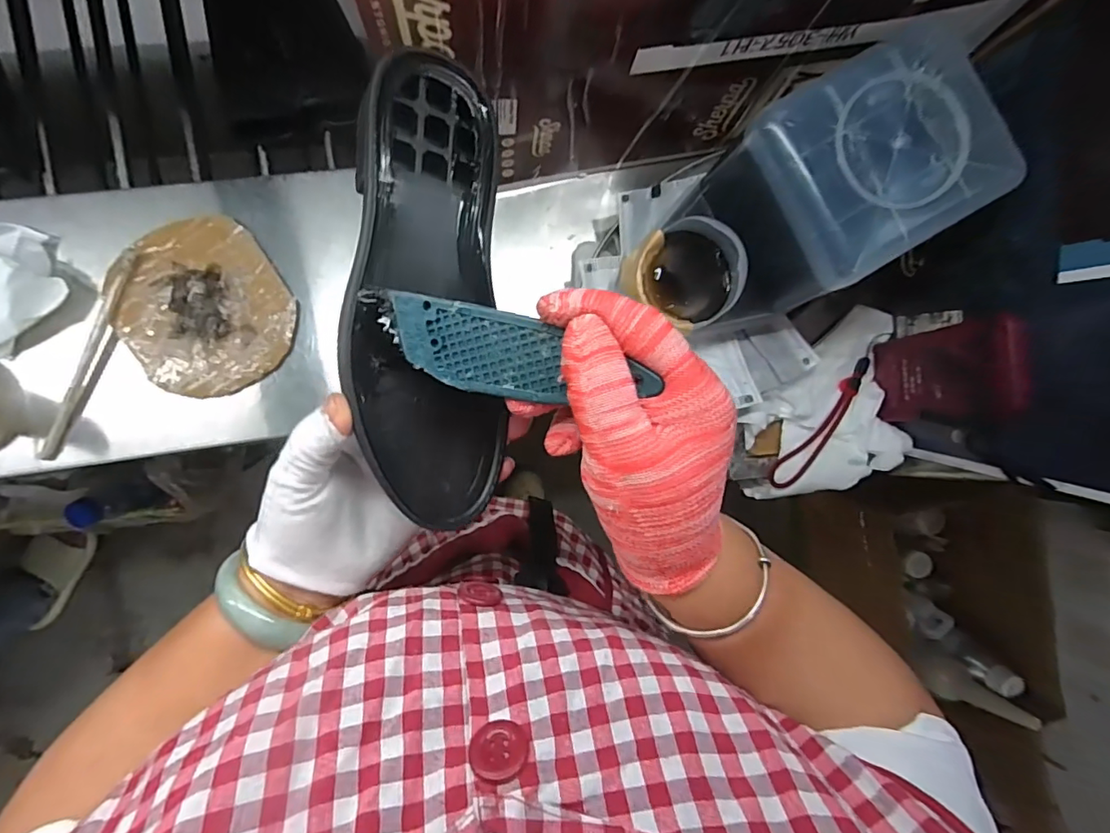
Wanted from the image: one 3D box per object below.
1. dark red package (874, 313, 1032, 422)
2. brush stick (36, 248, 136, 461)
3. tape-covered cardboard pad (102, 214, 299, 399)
[{"bbox_3d":[0.331,-0.037,0.452,0.026,0.154,0.079,-1,91,-9],"label":"dark red package"},{"bbox_3d":[-0.410,-0.054,0.467,0.017,0.012,0.196,23,87,-8],"label":"brush stick"},{"bbox_3d":[-0.318,-0.099,0.477,0.138,0.015,0.152,-36,95,-7],"label":"tape-covered cardboard pad"}]

